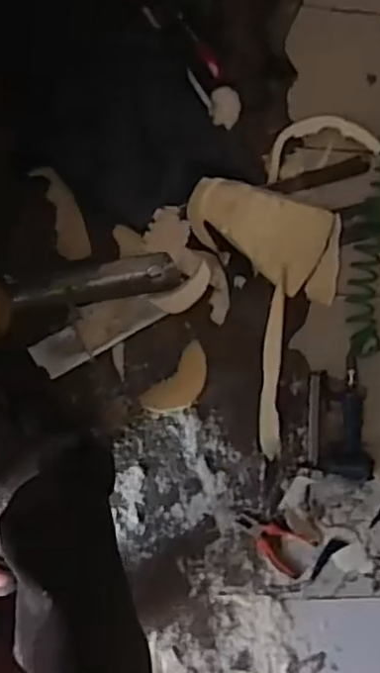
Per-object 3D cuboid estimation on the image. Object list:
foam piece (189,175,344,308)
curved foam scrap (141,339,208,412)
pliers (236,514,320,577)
[{"bbox_3d":[0.147,-0.186,1.250,0.312,0.057,0.164,14,86,-9],"label":"foam piece"},{"bbox_3d":[-0.015,0.091,1.254,0.082,0.004,0.152,43,82,-6],"label":"curved foam scrap"},{"bbox_3d":[0.159,0.397,1.269,0.157,0.024,0.080,32,84,-7],"label":"pliers"}]

